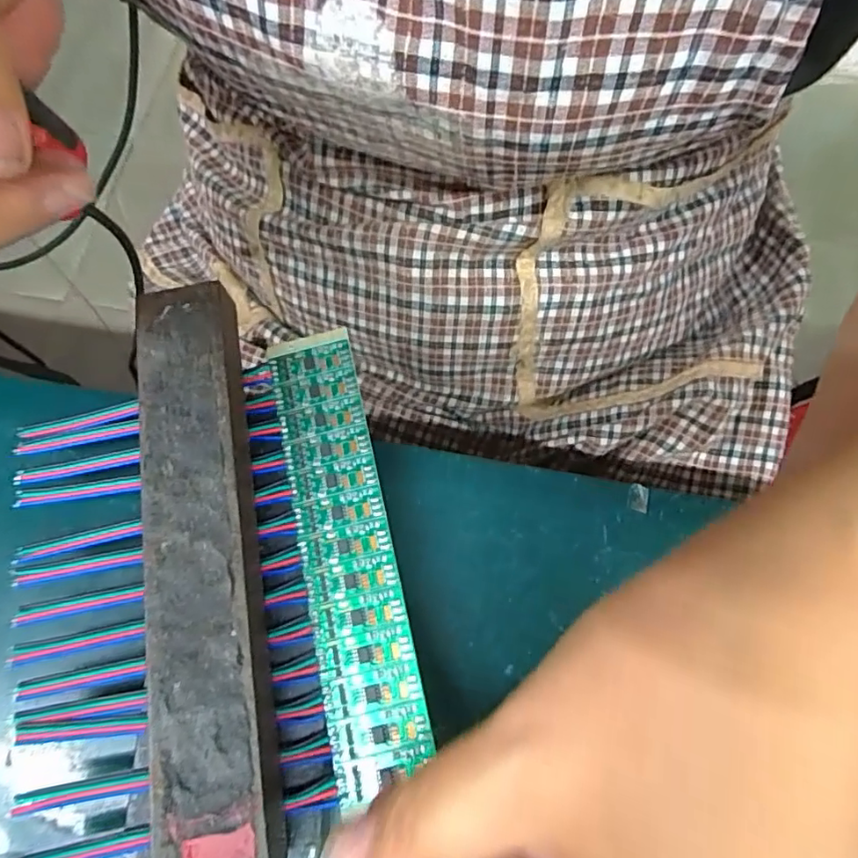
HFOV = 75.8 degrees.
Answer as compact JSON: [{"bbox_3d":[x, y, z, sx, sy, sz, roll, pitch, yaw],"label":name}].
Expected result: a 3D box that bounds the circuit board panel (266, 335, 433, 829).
[{"bbox_3d":[-0.031,0.037,0.194,0.031,0.004,0.157,-12,72,-4],"label":"circuit board panel"}]

